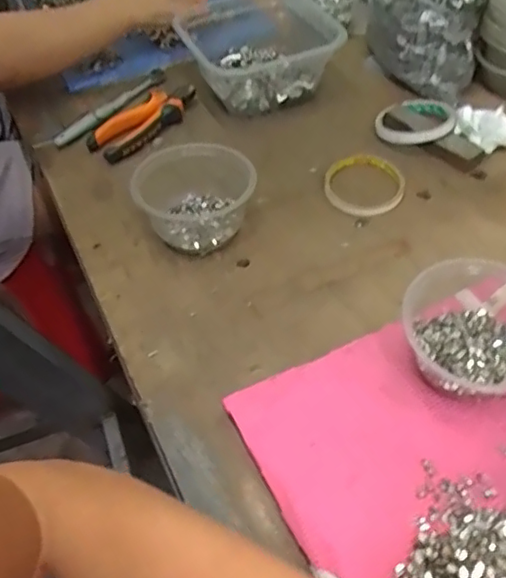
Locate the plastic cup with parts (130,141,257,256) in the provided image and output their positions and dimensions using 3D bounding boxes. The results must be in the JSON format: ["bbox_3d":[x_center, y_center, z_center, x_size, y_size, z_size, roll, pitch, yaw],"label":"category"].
[{"bbox_3d":[-0.057,-0.093,0.609,0.113,0.070,0.104,-2,50,3],"label":"plastic cup with parts"}]

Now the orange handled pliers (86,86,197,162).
[{"bbox_3d":[-0.127,-0.202,0.731,0.152,0.024,0.058,-36,56,-23],"label":"orange handled pliers"}]

